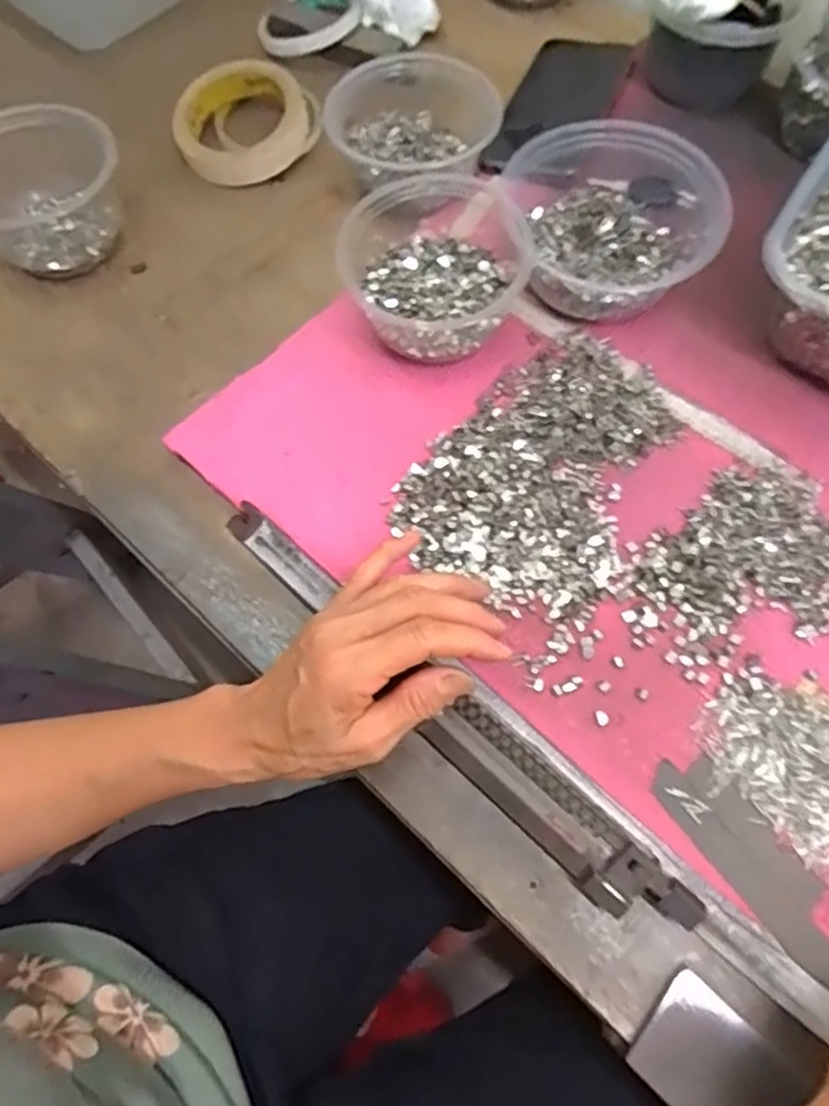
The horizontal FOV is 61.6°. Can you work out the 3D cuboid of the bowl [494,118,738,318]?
[{"bbox_3d":[0.134,-0.222,0.453,0.135,0.058,0.149,-14,69,-2],"label":"bowl"}]

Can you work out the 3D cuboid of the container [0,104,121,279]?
[{"bbox_3d":[-0.261,-0.253,0.485,0.111,0.072,0.111,-29,70,-11],"label":"container"}]

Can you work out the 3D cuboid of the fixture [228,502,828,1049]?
[{"bbox_3d":[0.037,0.100,0.359,0.377,0.023,0.042,38,75,15],"label":"fixture"}]

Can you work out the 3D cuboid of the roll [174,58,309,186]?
[{"bbox_3d":[-0.135,-0.332,0.537,0.097,0.035,0.097,0,67,1],"label":"roll"}]

